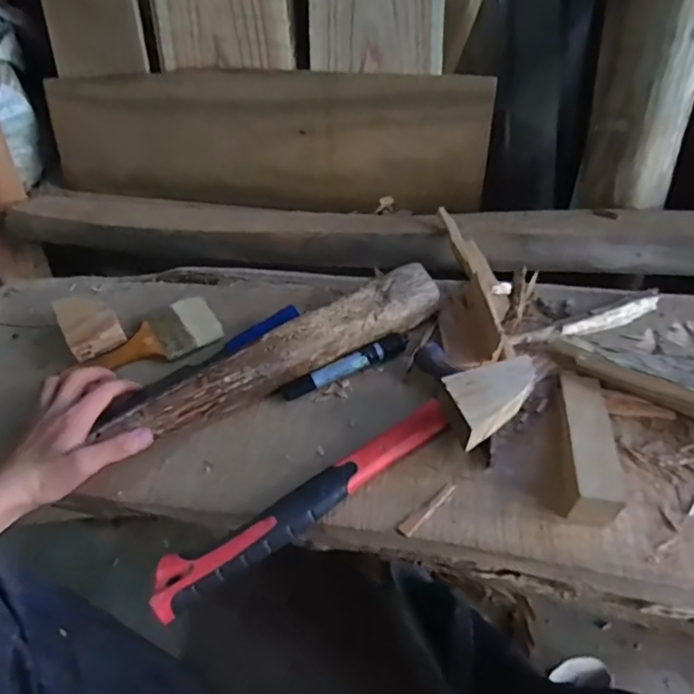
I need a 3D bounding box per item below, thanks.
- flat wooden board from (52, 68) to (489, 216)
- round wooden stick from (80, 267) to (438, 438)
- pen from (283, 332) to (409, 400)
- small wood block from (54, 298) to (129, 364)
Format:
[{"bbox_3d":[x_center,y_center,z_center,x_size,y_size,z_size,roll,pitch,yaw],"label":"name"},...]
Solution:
[{"bbox_3d":[-0.151,-0.325,0.891,0.727,0.197,0.039,7,18,11],"label":"flat wooden board"},{"bbox_3d":[-0.059,0.007,0.557,0.334,0.038,0.049,-26,51,-15],"label":"round wooden stick"},{"bbox_3d":[0.000,0.020,0.569,0.135,0.019,0.018,-24,51,-16],"label":"pen"},{"bbox_3d":[-0.280,-0.023,0.615,0.058,0.039,0.074,-28,52,-19],"label":"small wood block"}]

